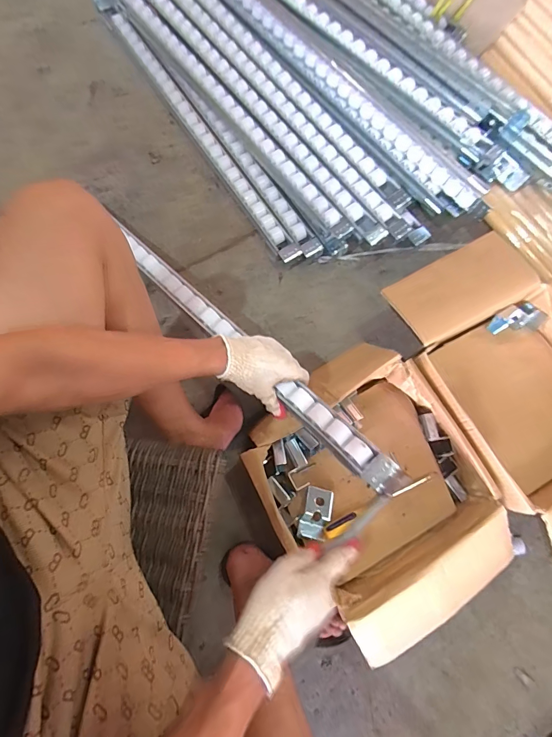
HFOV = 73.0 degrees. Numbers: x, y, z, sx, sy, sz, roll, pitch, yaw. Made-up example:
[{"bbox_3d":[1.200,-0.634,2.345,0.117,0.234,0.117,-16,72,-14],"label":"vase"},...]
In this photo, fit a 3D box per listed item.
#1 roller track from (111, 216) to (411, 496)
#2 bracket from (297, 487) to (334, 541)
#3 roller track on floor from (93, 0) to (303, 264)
[{"bbox_3d":[-0.065,-0.046,0.610,0.047,0.025,0.653,-42,68,-11],"label":"roller track"},{"bbox_3d":[0.067,0.243,0.623,0.046,0.033,0.081,16,76,2],"label":"bracket"},{"bbox_3d":[-0.219,-0.612,0.893,0.053,0.043,0.949,-33,79,-9],"label":"roller track on floor"}]

